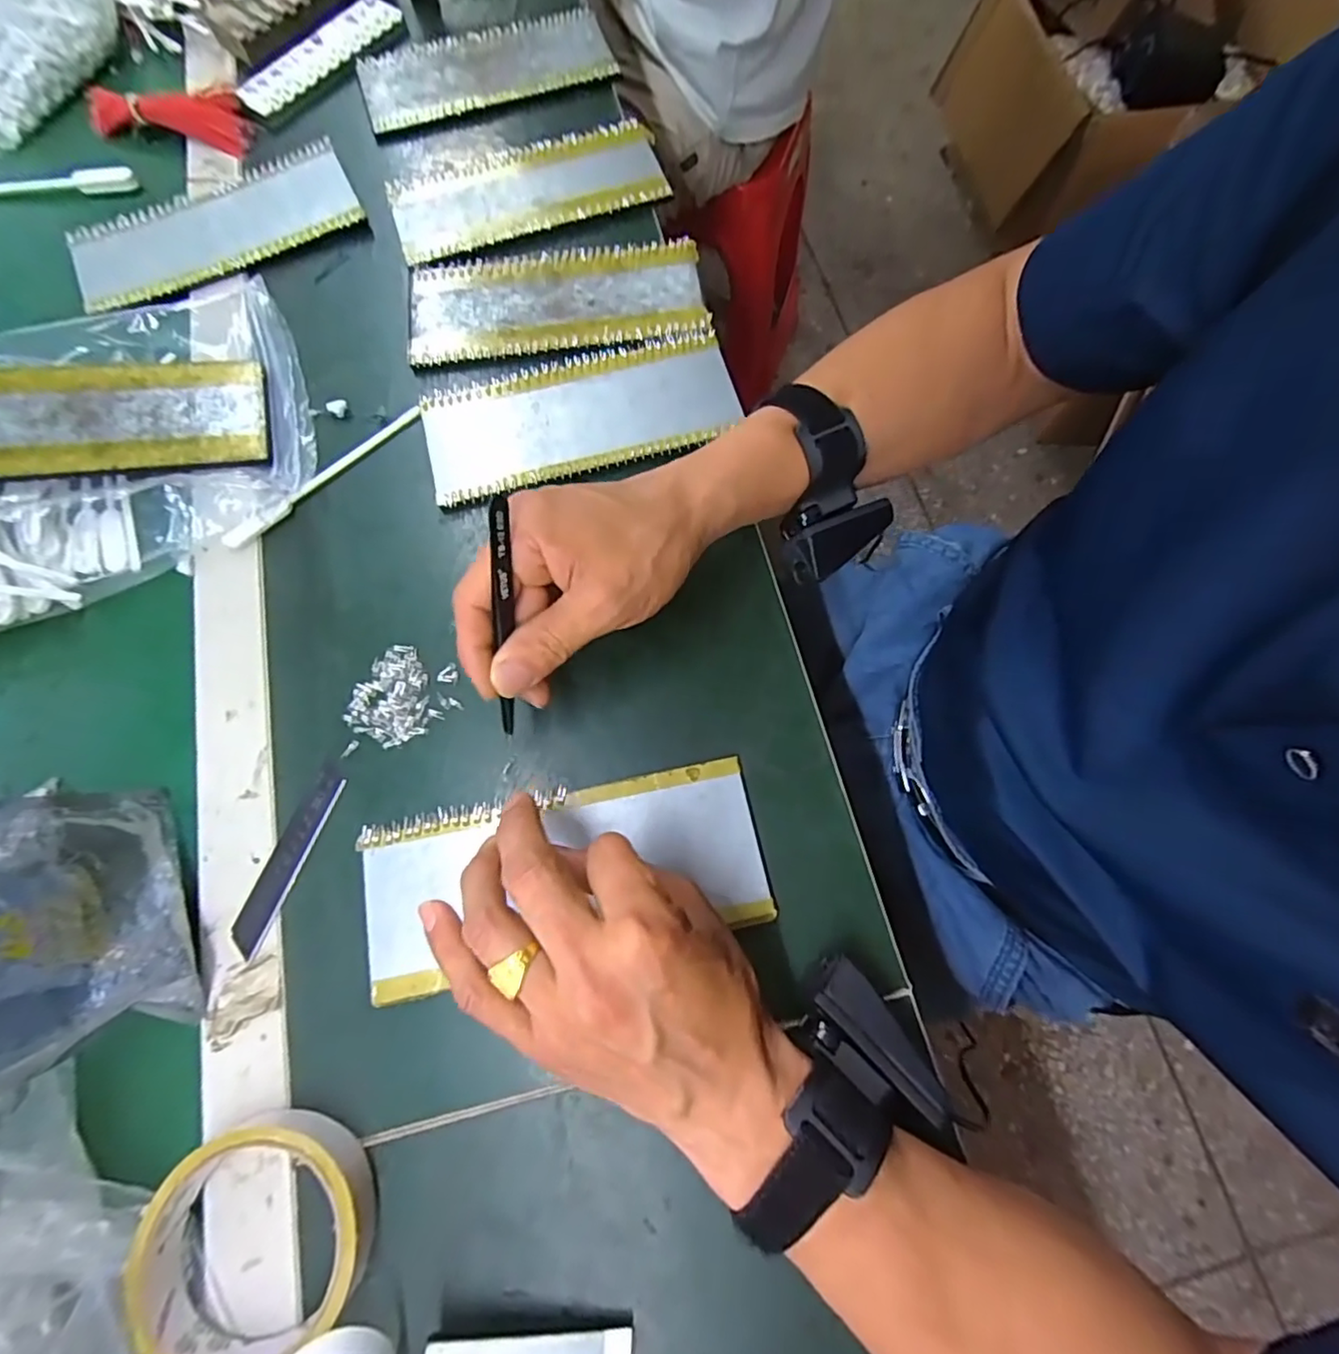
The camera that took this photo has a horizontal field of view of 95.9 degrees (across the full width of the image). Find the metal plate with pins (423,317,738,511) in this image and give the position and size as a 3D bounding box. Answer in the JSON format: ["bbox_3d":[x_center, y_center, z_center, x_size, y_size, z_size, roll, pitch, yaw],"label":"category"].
[{"bbox_3d":[-0.057,-0.169,0.387,0.195,0.009,0.085,-15,75,-4],"label":"metal plate with pins"}]

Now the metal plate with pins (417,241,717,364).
[{"bbox_3d":[-0.079,-0.261,0.415,0.199,0.012,0.085,-7,75,-2],"label":"metal plate with pins"}]

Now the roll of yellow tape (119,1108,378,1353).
[{"bbox_3d":[-0.176,0.240,0.257,0.087,0.031,0.087,0,75,0],"label":"roll of yellow tape"}]

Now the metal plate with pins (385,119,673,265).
[{"bbox_3d":[-0.105,-0.360,0.443,0.196,0.008,0.081,-16,75,-4],"label":"metal plate with pins"}]

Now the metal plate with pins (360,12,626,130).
[{"bbox_3d":[-0.149,-0.491,0.481,0.195,0.011,0.088,-14,75,-4],"label":"metal plate with pins"}]

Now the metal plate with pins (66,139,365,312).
[{"bbox_3d":[-0.327,-0.327,0.436,0.195,0.008,0.088,-24,76,-6],"label":"metal plate with pins"}]

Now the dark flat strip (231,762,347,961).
[{"bbox_3d":[-0.199,0.093,0.315,0.017,0.004,0.095,20,76,5],"label":"dark flat strip"}]

